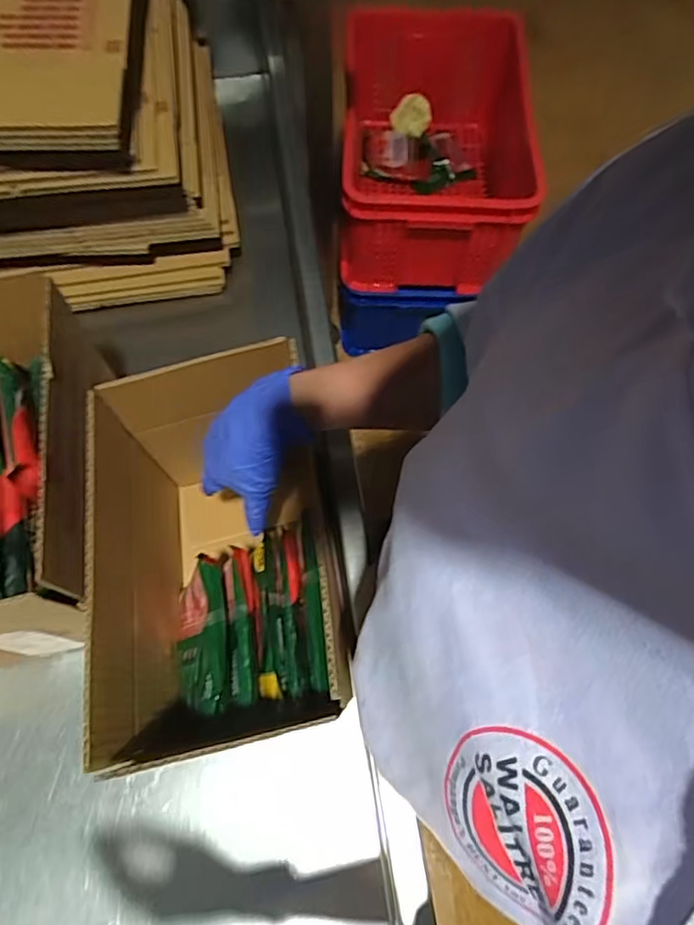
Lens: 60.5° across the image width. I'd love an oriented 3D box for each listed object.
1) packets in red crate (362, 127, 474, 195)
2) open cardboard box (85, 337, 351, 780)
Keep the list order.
[{"bbox_3d":[0.159,-0.711,1.370,0.252,0.055,0.194,-5,87,-15],"label":"packets in red crate"},{"bbox_3d":[-0.111,0.085,0.512,0.167,0.209,0.277,-9,70,-4],"label":"open cardboard box"}]

